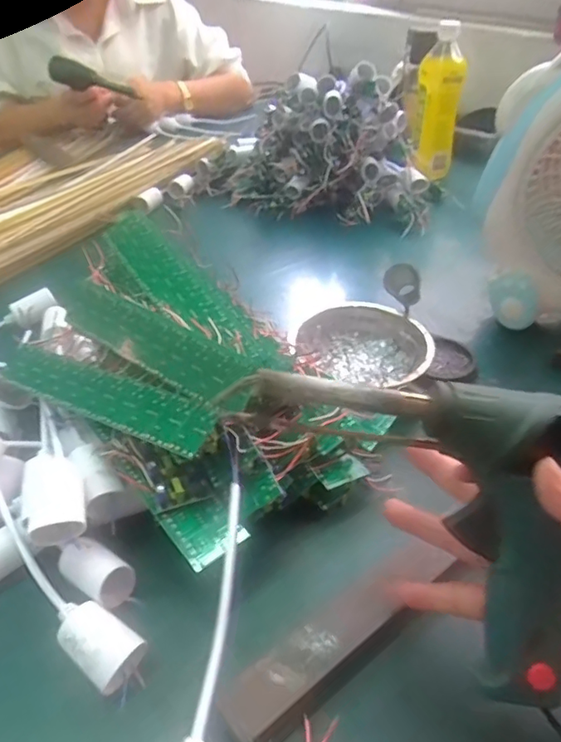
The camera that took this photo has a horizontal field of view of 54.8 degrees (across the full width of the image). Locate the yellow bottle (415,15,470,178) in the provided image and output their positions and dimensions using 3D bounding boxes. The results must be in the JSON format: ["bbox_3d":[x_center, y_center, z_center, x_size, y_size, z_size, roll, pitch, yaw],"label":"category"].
[{"bbox_3d":[0.233,-0.400,0.817,0.075,0.194,0.057,11,41,14],"label":"yellow bottle"}]

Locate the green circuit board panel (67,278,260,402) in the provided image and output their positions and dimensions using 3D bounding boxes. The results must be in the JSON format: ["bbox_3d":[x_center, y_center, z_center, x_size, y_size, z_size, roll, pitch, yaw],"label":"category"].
[{"bbox_3d":[-0.090,-0.023,0.376,0.185,0.036,0.004,26,5,35],"label":"green circuit board panel"}]

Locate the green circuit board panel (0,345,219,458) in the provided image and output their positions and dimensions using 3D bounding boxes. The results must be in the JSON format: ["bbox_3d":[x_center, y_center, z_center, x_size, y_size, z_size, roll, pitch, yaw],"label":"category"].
[{"bbox_3d":[-0.127,0.015,0.372,0.198,0.004,0.036,15,60,30],"label":"green circuit board panel"}]

